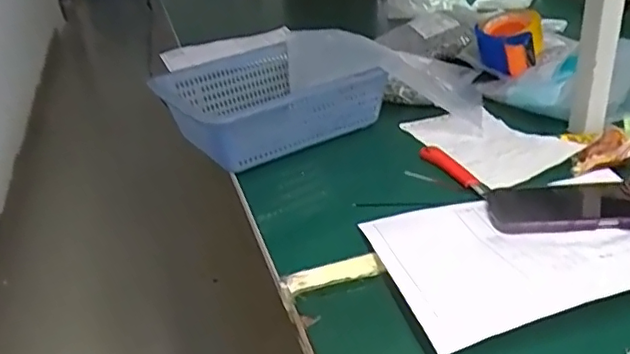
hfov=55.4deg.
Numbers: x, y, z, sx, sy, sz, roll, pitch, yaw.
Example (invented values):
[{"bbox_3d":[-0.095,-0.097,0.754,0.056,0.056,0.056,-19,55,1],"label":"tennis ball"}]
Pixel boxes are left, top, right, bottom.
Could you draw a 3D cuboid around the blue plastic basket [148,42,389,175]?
[{"bbox_3d":[-0.077,-0.105,0.842,0.271,0.093,0.221,-24,37,-27],"label":"blue plastic basket"}]

